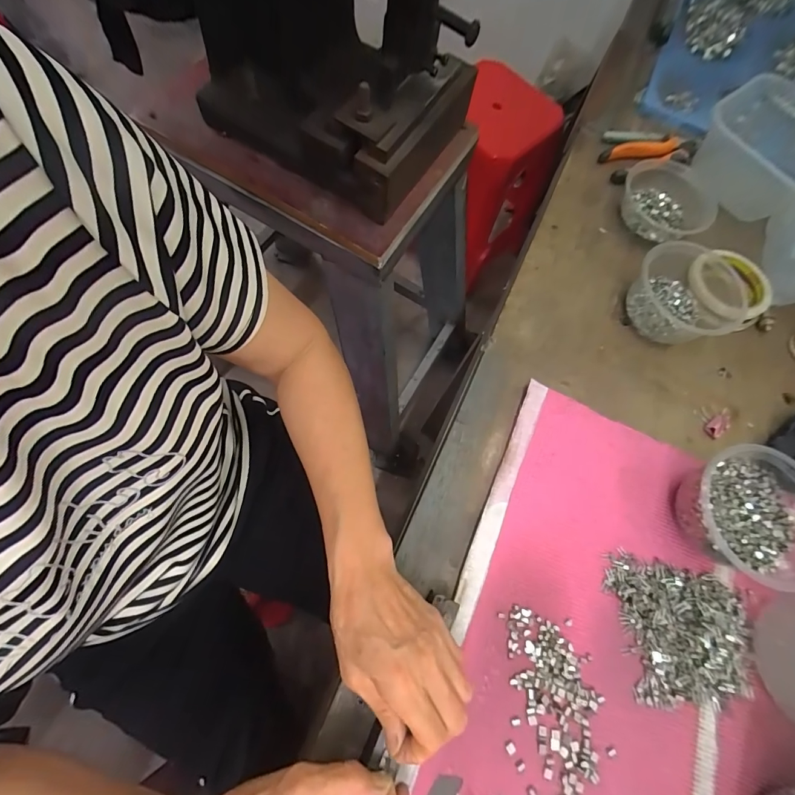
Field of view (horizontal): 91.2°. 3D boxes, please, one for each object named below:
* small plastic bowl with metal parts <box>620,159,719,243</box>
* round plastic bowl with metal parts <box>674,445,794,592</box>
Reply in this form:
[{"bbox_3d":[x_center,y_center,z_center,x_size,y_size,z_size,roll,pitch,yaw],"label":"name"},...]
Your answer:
[{"bbox_3d":[0.346,-0.256,0.501,0.113,0.036,0.131,28,70,4],"label":"small plastic bowl with metal parts"},{"bbox_3d":[0.329,0.104,0.357,0.136,0.059,0.114,-10,72,-10],"label":"round plastic bowl with metal parts"}]

